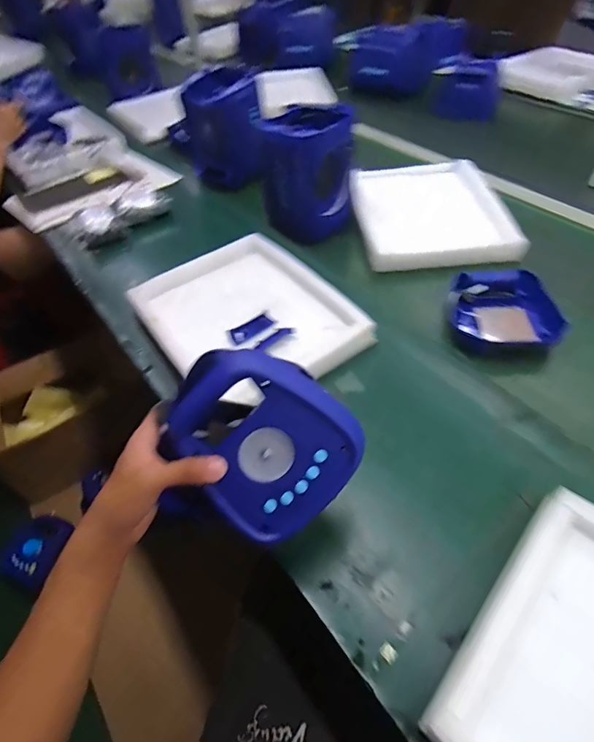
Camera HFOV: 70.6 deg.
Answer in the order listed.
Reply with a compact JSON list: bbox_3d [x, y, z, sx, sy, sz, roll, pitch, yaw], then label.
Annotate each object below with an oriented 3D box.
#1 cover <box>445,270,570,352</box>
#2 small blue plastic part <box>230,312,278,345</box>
[{"bbox_3d":[0.339,-0.096,0.708,0.162,0.054,0.169,0,50,3],"label":"cover"},{"bbox_3d":[-0.071,-0.071,0.697,0.079,0.014,0.026,-31,55,-21],"label":"small blue plastic part"}]

